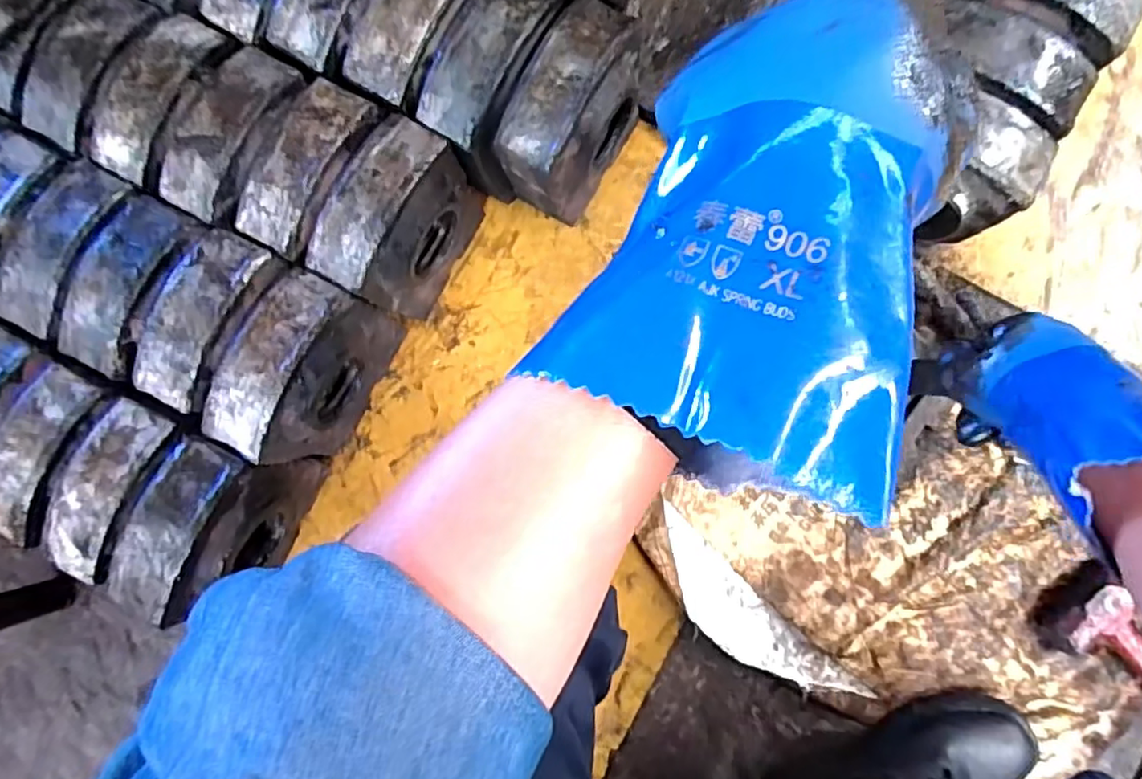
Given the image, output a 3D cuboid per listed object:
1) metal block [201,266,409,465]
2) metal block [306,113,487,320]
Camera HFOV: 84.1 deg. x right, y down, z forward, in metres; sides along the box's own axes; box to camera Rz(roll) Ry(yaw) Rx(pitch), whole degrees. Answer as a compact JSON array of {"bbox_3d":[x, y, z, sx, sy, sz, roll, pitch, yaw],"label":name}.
[{"bbox_3d":[-0.242,-0.016,0.592,0.080,0.162,0.159,21,88,4],"label":"metal block"},{"bbox_3d":[-0.156,-0.152,0.602,0.082,0.164,0.152,27,88,4],"label":"metal block"}]

